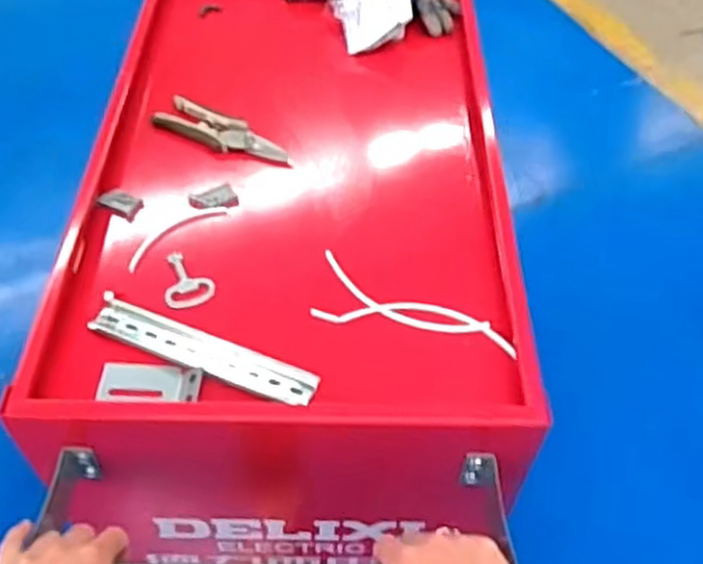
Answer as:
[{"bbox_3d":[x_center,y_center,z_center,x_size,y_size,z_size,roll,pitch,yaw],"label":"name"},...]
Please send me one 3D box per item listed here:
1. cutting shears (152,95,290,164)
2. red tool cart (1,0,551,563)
[{"bbox_3d":[-0.139,-0.166,0.821,0.153,0.014,0.045,23,54,12],"label":"cutting shears"},{"bbox_3d":[-0.050,0.073,1.081,0.412,0.784,0.683,1,53,1],"label":"red tool cart"}]

